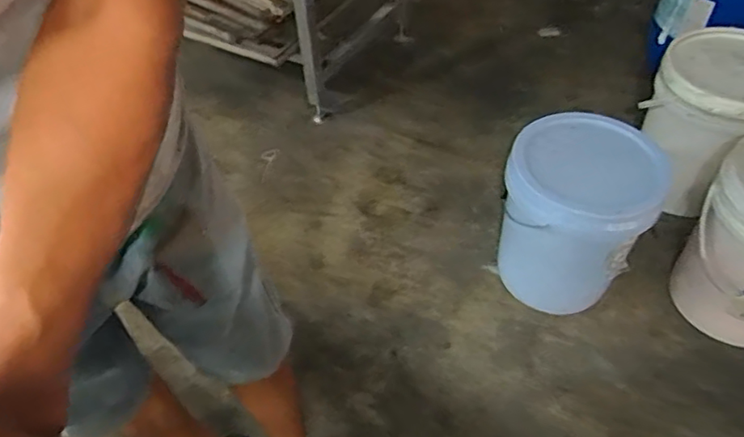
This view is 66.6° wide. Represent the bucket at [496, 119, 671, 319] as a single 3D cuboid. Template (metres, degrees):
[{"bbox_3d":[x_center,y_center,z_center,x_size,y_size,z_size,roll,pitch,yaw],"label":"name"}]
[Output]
[{"bbox_3d":[0.405,0.001,1.178,0.269,0.323,0.282,-1,48,2],"label":"bucket"}]

